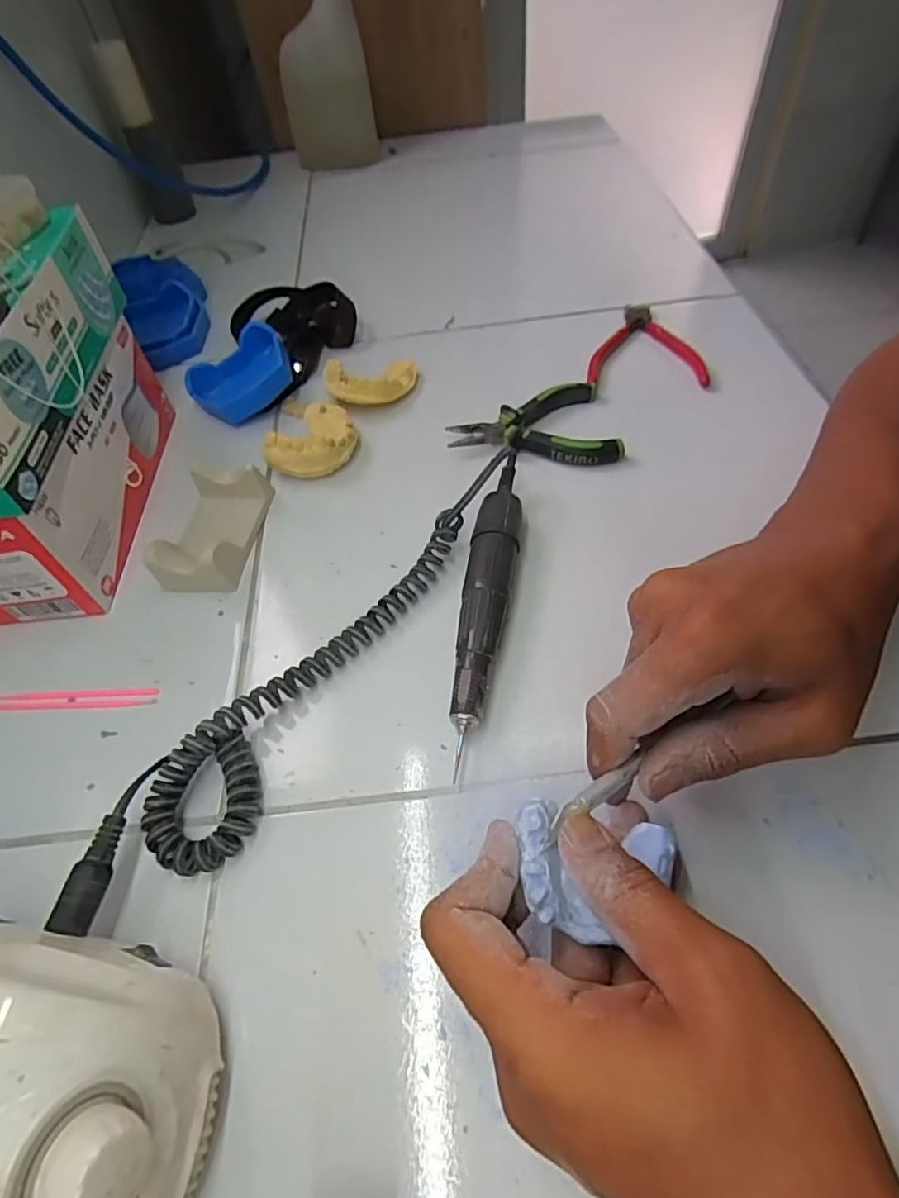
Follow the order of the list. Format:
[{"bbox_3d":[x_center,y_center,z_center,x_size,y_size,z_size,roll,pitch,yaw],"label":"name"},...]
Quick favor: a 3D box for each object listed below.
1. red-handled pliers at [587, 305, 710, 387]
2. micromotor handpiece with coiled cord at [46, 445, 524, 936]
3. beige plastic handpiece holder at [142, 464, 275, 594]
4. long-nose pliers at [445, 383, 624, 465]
[{"bbox_3d":[0.158,-0.205,0.478,0.086,0.009,0.099,3,54,7],"label":"red-handled pliers"},{"bbox_3d":[-0.035,0.044,0.299,0.100,0.032,0.307,35,64,27],"label":"micromotor handpiece with coiled cord"},{"bbox_3d":[-0.151,-0.046,0.379,0.051,0.033,0.087,1,54,6],"label":"beige plastic handpiece holder"},{"bbox_3d":[0.064,-0.129,0.426,0.117,0.015,0.075,7,54,10],"label":"long-nose pliers"}]

